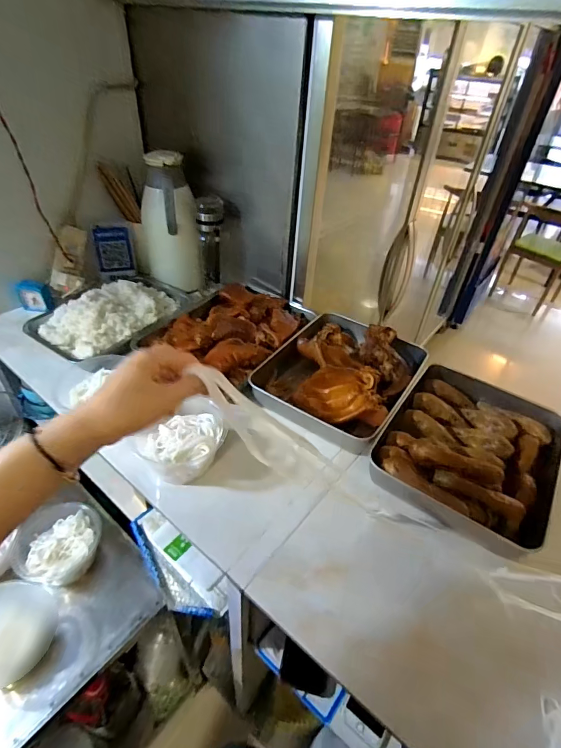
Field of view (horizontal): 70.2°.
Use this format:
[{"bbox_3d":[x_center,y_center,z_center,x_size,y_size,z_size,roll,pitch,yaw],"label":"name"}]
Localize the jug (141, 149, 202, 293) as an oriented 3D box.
[{"bbox_3d":[-0.260,-0.346,0.938,0.108,0.292,0.115,-17,45,-22],"label":"jug"}]

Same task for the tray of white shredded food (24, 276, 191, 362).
[{"bbox_3d":[-0.364,-0.151,0.880,0.220,0.068,0.323,24,45,21],"label":"tray of white shredded food"}]

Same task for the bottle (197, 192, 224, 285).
[{"bbox_3d":[-0.163,-0.310,0.943,0.063,0.189,0.059,-2,42,-7],"label":"bottle"}]

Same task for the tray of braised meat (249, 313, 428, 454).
[{"bbox_3d":[0.125,-0.012,0.777,0.251,0.092,0.307,26,46,23],"label":"tray of braised meat"}]

